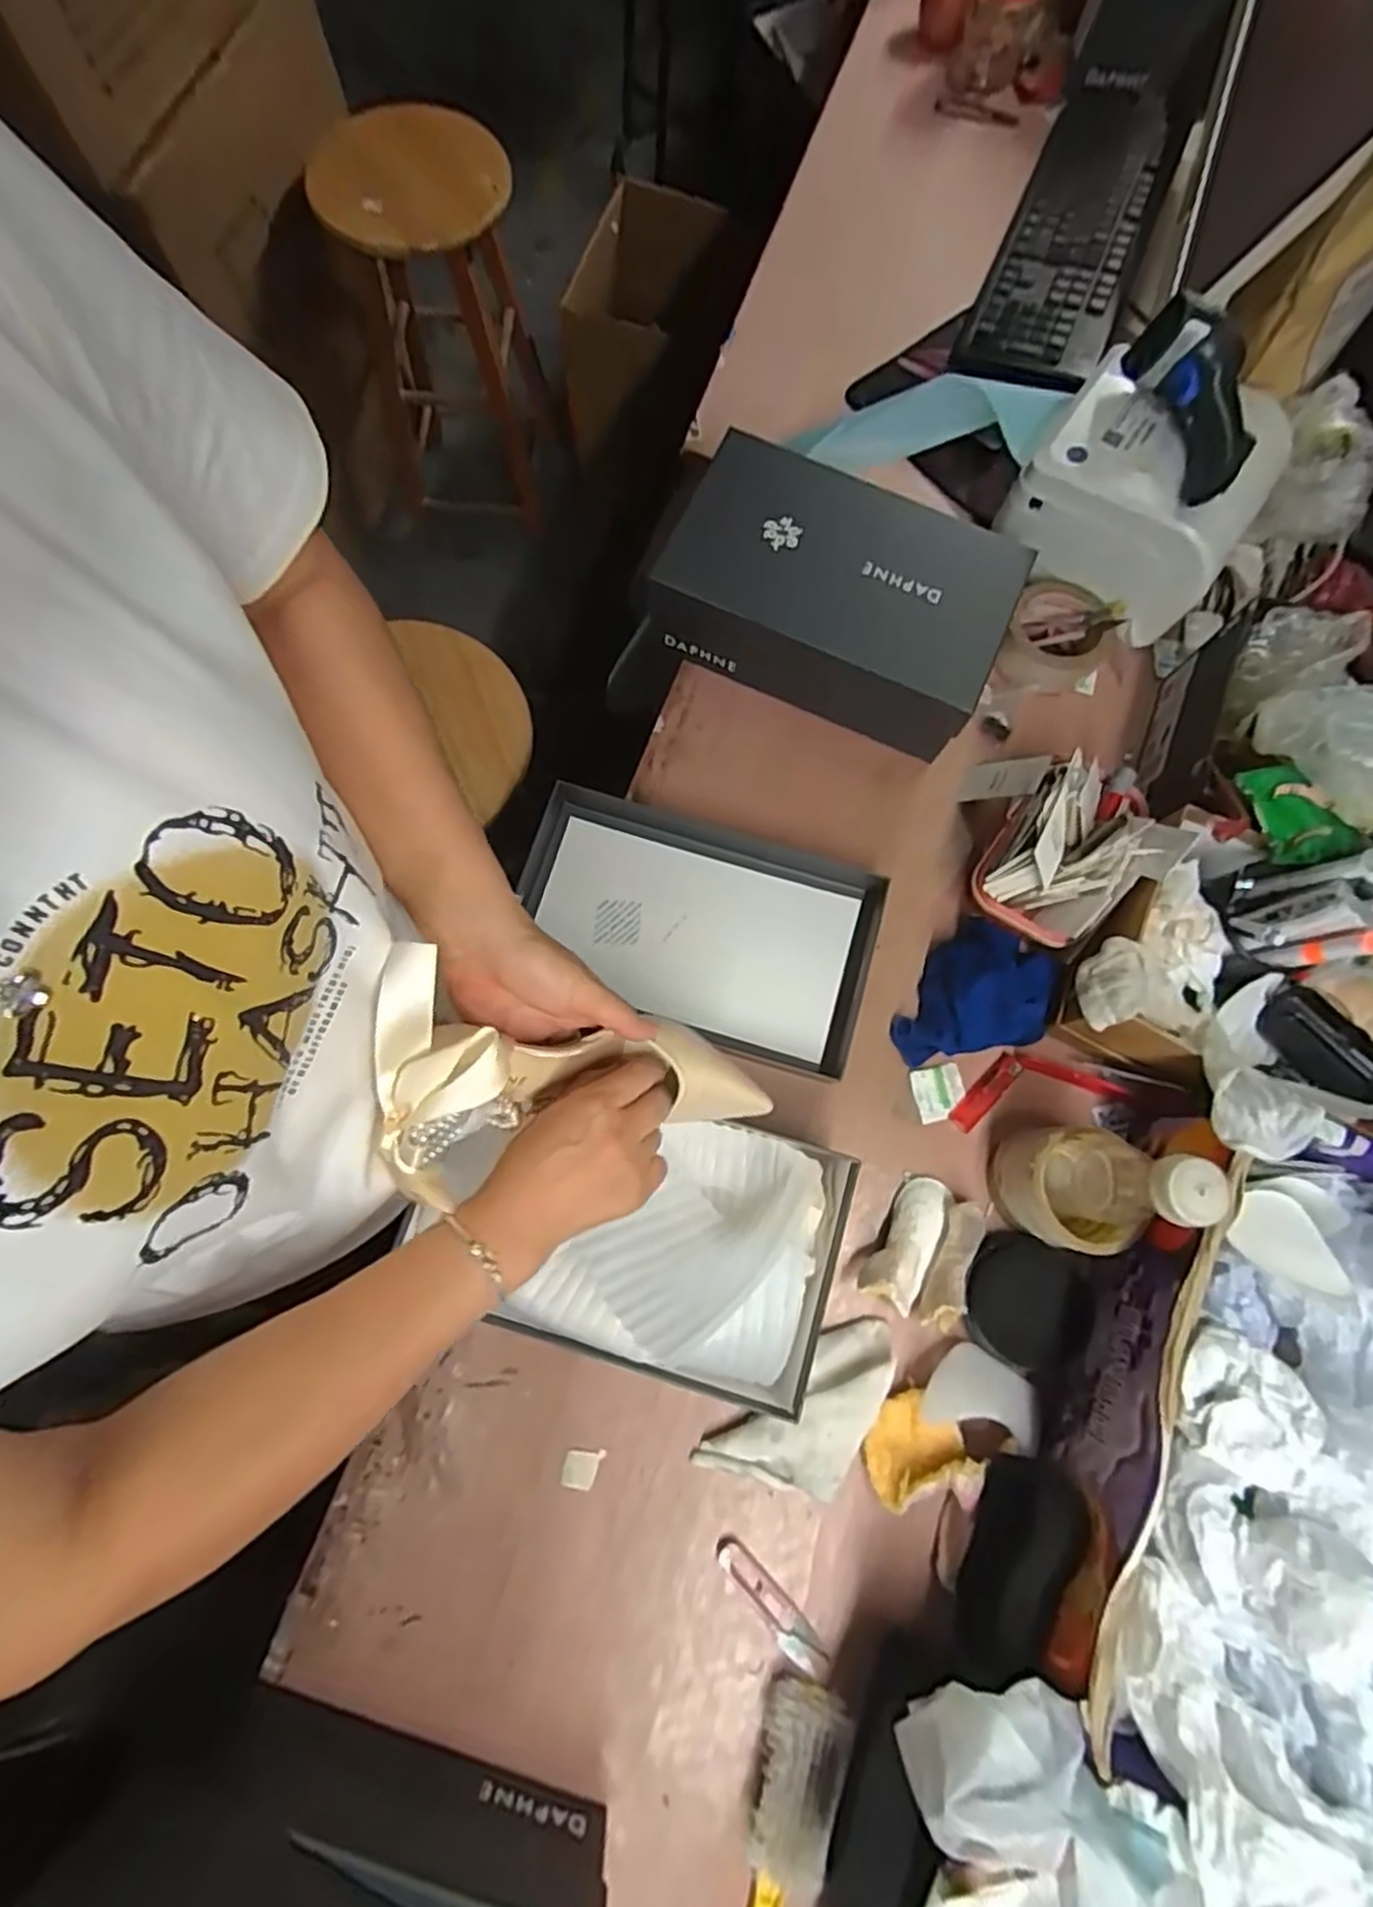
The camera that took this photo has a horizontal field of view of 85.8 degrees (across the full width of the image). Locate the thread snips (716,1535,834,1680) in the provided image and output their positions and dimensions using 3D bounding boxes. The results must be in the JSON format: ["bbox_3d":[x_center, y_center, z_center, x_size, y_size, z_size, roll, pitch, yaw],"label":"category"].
[{"bbox_3d":[0.062,0.471,0.535,0.023,0.008,0.101,-41,81,-10],"label":"thread snips"}]

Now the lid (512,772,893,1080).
[{"bbox_3d":[0.006,-0.026,0.649,0.313,0.031,0.177,19,77,3],"label":"lid"}]

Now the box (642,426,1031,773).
[{"bbox_3d":[0.134,-0.326,0.679,0.299,0.103,0.178,23,77,4],"label":"box"}]

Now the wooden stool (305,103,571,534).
[{"bbox_3d":[-0.390,-1.000,1.238,0.295,0.507,0.271,-8,77,-3],"label":"wooden stool"}]

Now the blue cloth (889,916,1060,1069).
[{"bbox_3d":[0.245,0.043,0.615,0.109,0.053,0.138,40,79,8],"label":"blue cloth"}]

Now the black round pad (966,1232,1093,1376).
[{"bbox_3d":[0.259,0.264,0.560,0.082,0.023,0.089,11,70,23],"label":"black round pad"}]

